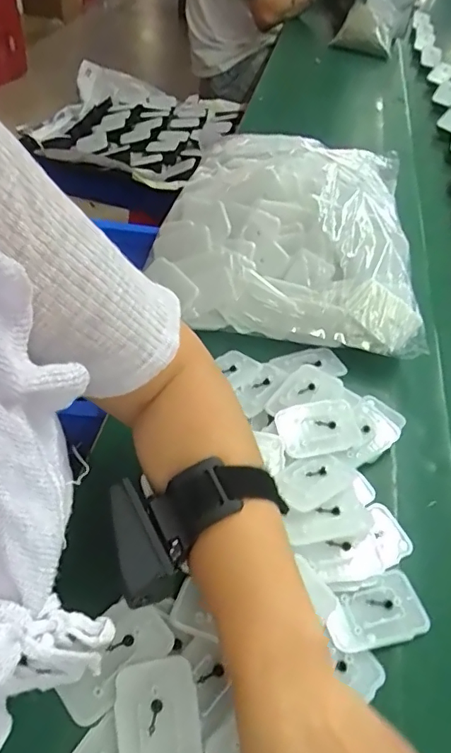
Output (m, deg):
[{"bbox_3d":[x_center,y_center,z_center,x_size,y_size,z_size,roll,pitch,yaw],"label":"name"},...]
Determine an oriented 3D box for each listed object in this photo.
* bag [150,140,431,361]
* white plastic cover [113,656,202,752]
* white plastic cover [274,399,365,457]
[{"bbox_3d":[0.076,-0.173,0.570,0.282,0.096,0.282,12,48,4],"label":"bag"},{"bbox_3d":[-0.038,0.199,0.285,0.045,0.010,0.069,-5,49,-11],"label":"white plastic cover"},{"bbox_3d":[0.079,0.041,0.427,0.071,0.006,0.048,-11,50,-16],"label":"white plastic cover"}]

